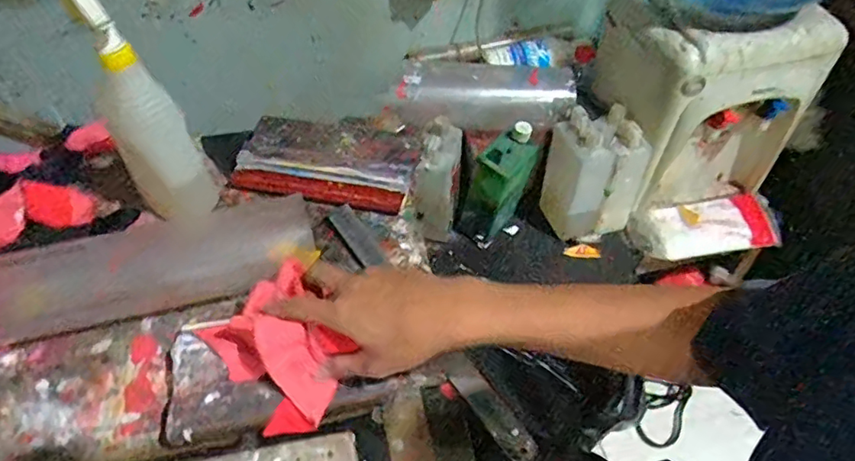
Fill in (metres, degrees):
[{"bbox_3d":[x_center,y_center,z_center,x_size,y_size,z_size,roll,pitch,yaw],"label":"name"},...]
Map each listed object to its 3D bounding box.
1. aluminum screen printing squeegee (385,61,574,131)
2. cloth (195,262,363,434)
[{"bbox_3d":[0.085,-0.207,0.875,0.271,0.090,0.092,0,49,0],"label":"aluminum screen printing squeegee"},{"bbox_3d":[-0.124,0.099,0.474,0.090,0.054,0.128,-26,55,-26],"label":"cloth"}]

